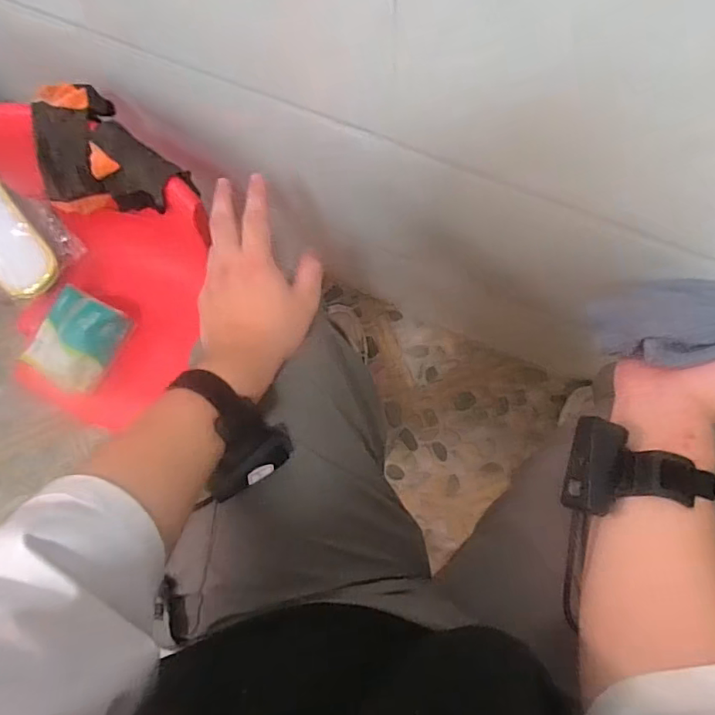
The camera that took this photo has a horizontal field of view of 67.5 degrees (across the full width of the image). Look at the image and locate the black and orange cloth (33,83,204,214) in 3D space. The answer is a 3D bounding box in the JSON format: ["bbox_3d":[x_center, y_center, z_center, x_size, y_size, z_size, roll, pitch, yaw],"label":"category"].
[{"bbox_3d":[-0.255,-0.189,0.544,0.153,0.078,0.112,36,86,7],"label":"black and orange cloth"}]

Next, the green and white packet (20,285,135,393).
[{"bbox_3d":[-0.366,-0.022,0.693,0.085,0.069,0.121,23,85,6],"label":"green and white packet"}]

